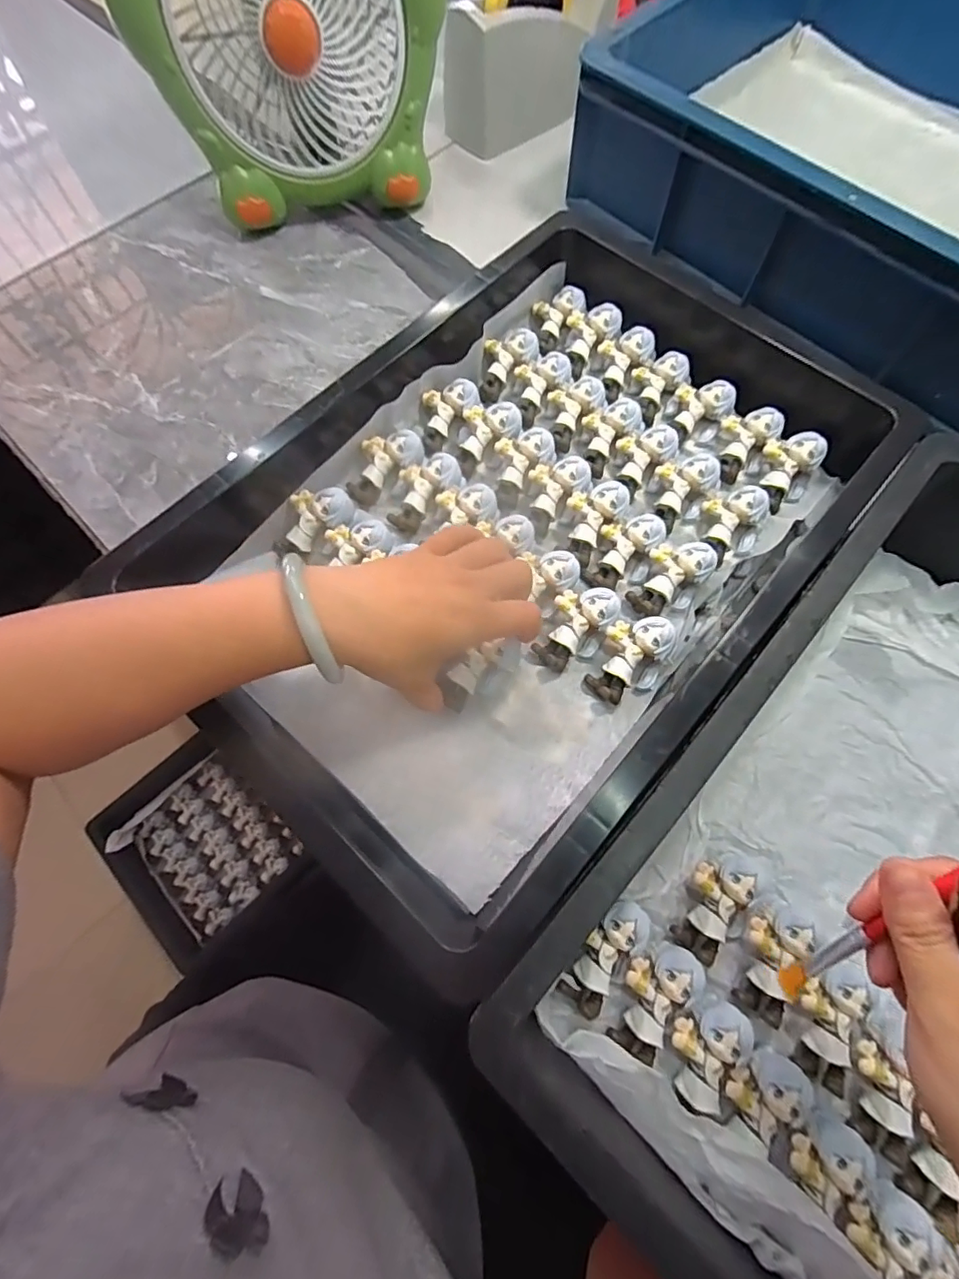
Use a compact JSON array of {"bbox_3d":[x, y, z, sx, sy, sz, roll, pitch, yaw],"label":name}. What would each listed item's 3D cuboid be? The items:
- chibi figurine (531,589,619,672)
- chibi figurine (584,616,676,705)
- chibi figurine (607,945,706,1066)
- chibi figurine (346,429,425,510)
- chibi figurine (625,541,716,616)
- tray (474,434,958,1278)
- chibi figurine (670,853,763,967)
[{"bbox_3d":[0.062,-0.007,0.346,0.037,0.026,0.058,30,73,11],"label":"chibi figurine"},{"bbox_3d":[0.096,0.012,0.338,0.040,0.030,0.056,32,73,11],"label":"chibi figurine"},{"bbox_3d":[0.095,0.196,0.291,0.034,0.018,0.060,35,74,12],"label":"chibi figurine"},{"bbox_3d":[-0.072,-0.127,0.387,0.065,0.022,0.037,-47,75,10],"label":"chibi figurine"},{"bbox_3d":[0.129,-0.042,0.357,0.038,0.025,0.053,40,75,14],"label":"chibi figurine"},{"bbox_3d":[0.257,0.126,0.289,0.308,0.089,0.448,40,75,14],"label":"tray"},{"bbox_3d":[0.137,0.151,0.311,0.032,0.024,0.065,36,74,13],"label":"chibi figurine"}]

